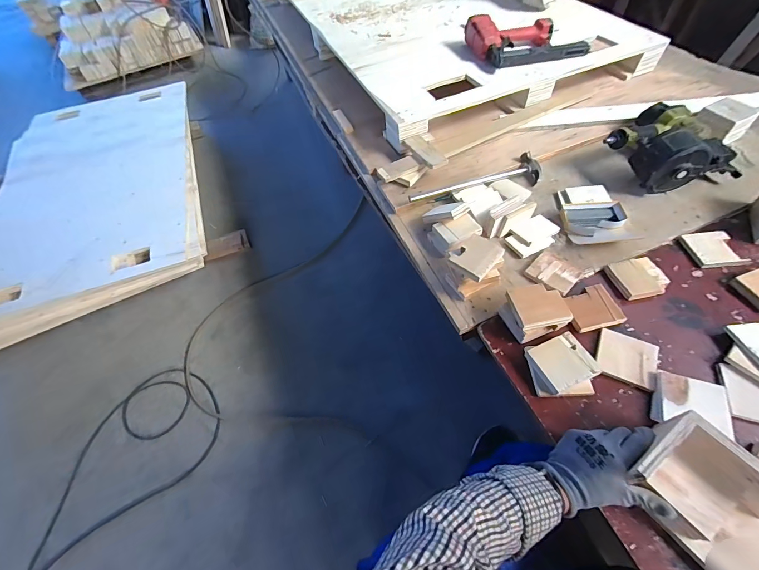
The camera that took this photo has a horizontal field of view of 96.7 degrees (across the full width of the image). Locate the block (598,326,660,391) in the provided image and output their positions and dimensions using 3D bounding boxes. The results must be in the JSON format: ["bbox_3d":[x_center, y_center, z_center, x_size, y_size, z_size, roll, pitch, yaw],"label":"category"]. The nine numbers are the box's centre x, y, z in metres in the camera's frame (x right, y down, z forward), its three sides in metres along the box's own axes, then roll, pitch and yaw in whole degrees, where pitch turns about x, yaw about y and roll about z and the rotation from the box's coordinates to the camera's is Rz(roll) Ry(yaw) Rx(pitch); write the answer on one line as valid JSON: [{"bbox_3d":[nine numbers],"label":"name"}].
[{"bbox_3d":[0.443,0.130,0.605,0.096,0.013,0.091,22,61,18],"label":"block"}]

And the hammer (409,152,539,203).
[{"bbox_3d":[0.248,-0.263,0.868,0.360,0.029,0.089,-16,57,-6],"label":"hammer"}]

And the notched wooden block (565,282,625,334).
[{"bbox_3d":[0.421,0.044,0.665,0.097,0.013,0.087,-13,57,-4],"label":"notched wooden block"}]

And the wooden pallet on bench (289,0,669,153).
[{"bbox_3d":[0.124,-1.090,1.278,0.791,0.085,1.544,-22,58,-10],"label":"wooden pallet on bench"}]

